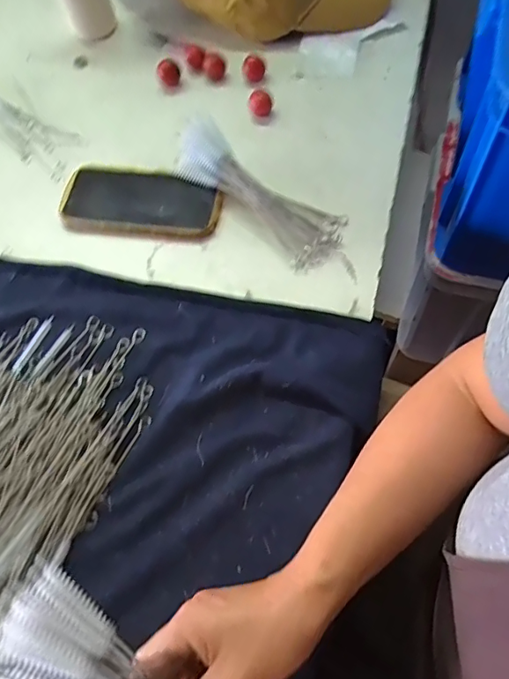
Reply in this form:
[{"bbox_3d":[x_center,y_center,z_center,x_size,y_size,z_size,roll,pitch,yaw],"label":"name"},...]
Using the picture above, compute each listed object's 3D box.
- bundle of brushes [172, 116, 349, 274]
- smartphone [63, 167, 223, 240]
[{"bbox_3d":[0.003,-0.156,0.536,0.197,0.051,0.072,36,69,17],"label":"bundle of brushes"},{"bbox_3d":[-0.122,-0.149,0.558,0.170,0.019,0.077,9,64,5],"label":"smartphone"}]

